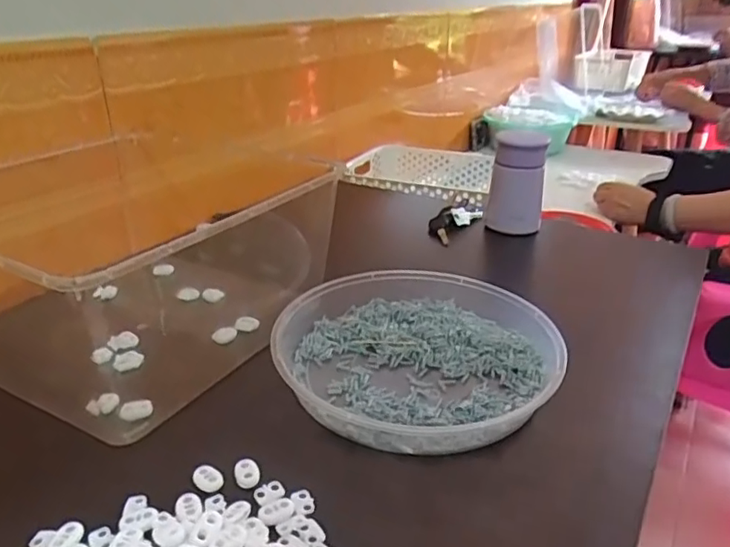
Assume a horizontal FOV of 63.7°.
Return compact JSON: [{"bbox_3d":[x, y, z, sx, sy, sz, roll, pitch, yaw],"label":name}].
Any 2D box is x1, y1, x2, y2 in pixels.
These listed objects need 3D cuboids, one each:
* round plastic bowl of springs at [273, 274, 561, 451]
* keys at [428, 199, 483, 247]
[{"bbox_3d":[0.040,0.061,0.496,0.225,0.039,0.220,1,26,0],"label":"round plastic bowl of springs"},{"bbox_3d":[0.119,-0.072,0.796,0.039,0.029,0.112,21,32,29],"label":"keys"}]

